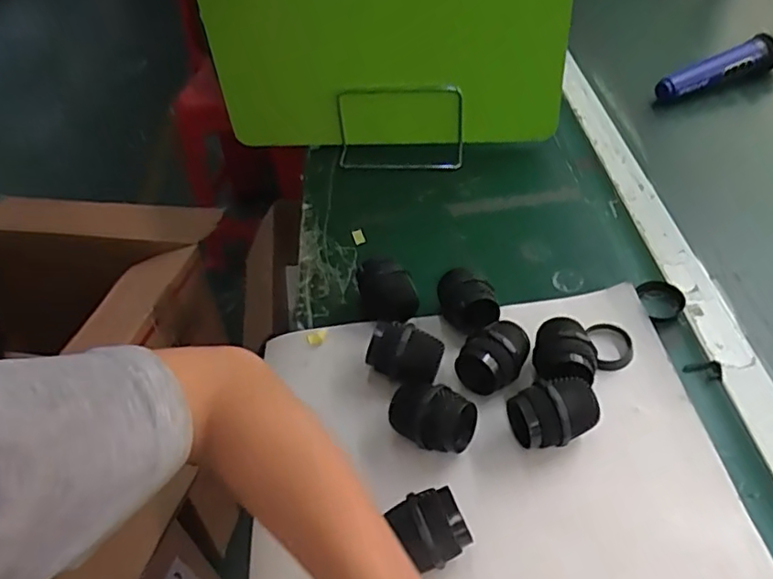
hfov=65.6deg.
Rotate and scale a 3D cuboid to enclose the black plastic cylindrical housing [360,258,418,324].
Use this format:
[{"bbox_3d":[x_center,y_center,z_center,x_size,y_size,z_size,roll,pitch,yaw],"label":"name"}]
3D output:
[{"bbox_3d":[0.000,0.001,0.543,0.047,0.050,0.051,-13,48,-7],"label":"black plastic cylindrical housing"}]

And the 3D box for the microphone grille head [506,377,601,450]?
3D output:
[{"bbox_3d":[0.124,0.093,0.443,0.062,0.045,0.040,-15,48,-9],"label":"microphone grille head"}]

